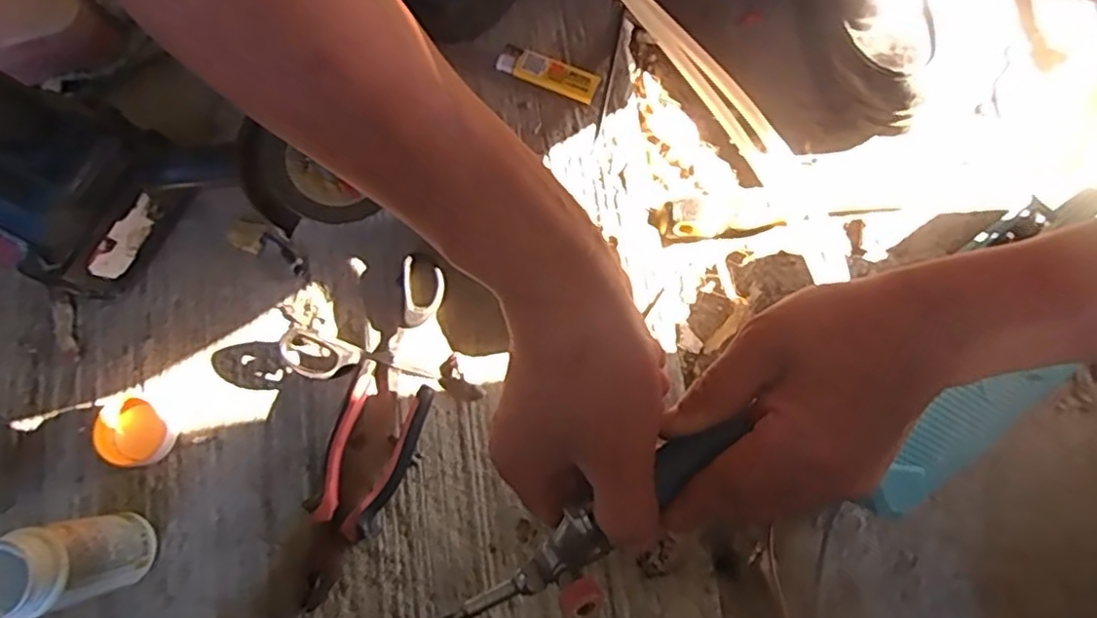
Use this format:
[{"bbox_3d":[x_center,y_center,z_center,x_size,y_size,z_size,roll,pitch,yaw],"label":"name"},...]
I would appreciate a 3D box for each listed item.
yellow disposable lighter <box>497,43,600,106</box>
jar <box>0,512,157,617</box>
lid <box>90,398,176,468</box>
[{"bbox_3d":[0.000,-0.185,0.511,0.080,0.011,0.024,24,76,5],"label":"yellow disposable lighter"},{"bbox_3d":[-0.288,0.152,0.393,0.049,0.110,0.047,0,76,-1],"label":"jar"},{"bbox_3d":[-0.287,0.086,0.451,0.050,0.017,0.039,39,78,8],"label":"lid"}]

